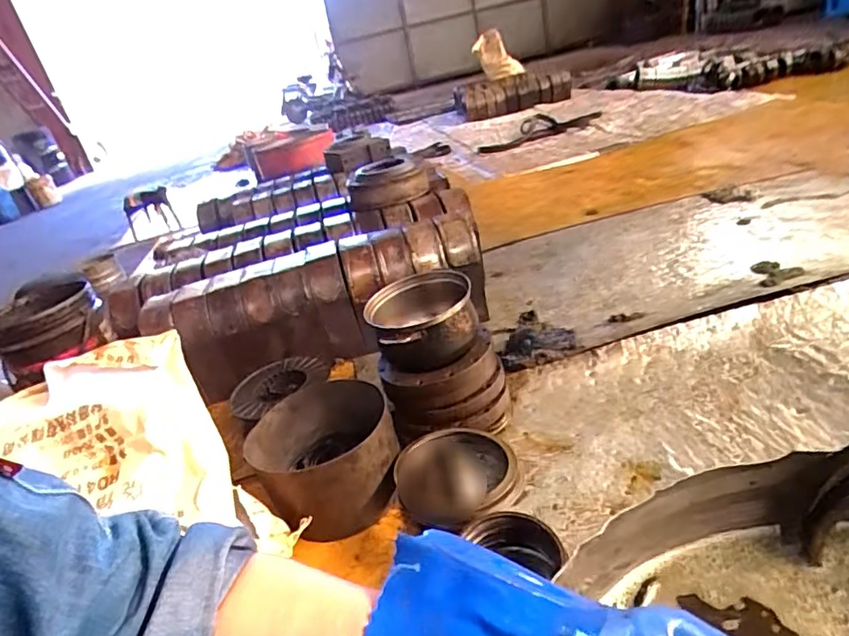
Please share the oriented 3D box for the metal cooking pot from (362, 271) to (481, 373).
[{"bbox_3d":[-0.007,0.000,1.103,0.211,0.117,0.225,-11,27,6],"label":"metal cooking pot"}]

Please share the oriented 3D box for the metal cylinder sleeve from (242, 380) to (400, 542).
[{"bbox_3d":[-0.184,0.248,1.004,0.259,0.142,0.255,-21,28,-14],"label":"metal cylinder sleeve"}]

